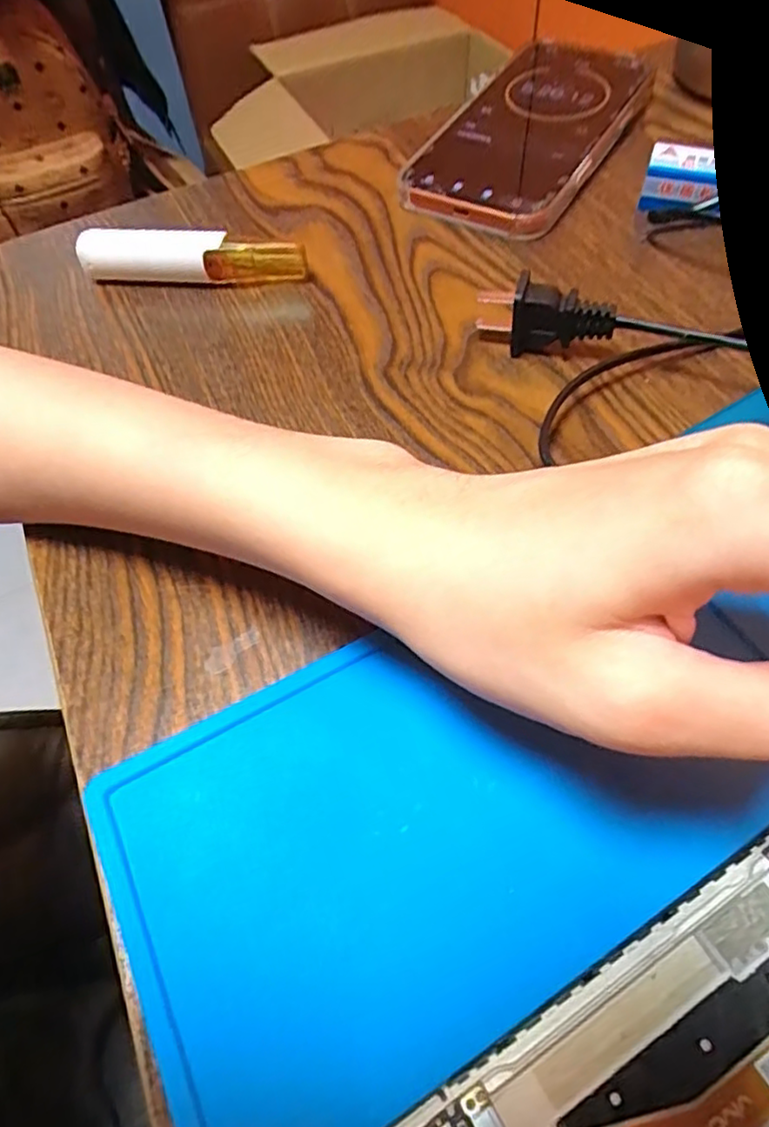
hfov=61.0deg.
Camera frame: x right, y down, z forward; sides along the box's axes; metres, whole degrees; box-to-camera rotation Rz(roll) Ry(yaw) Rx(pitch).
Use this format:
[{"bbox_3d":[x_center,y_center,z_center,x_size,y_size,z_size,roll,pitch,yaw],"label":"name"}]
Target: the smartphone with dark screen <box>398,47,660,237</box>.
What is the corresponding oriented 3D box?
[{"bbox_3d":[0.076,-0.222,0.334,0.078,0.011,0.152,28,68,18],"label":"smartphone with dark screen"}]

